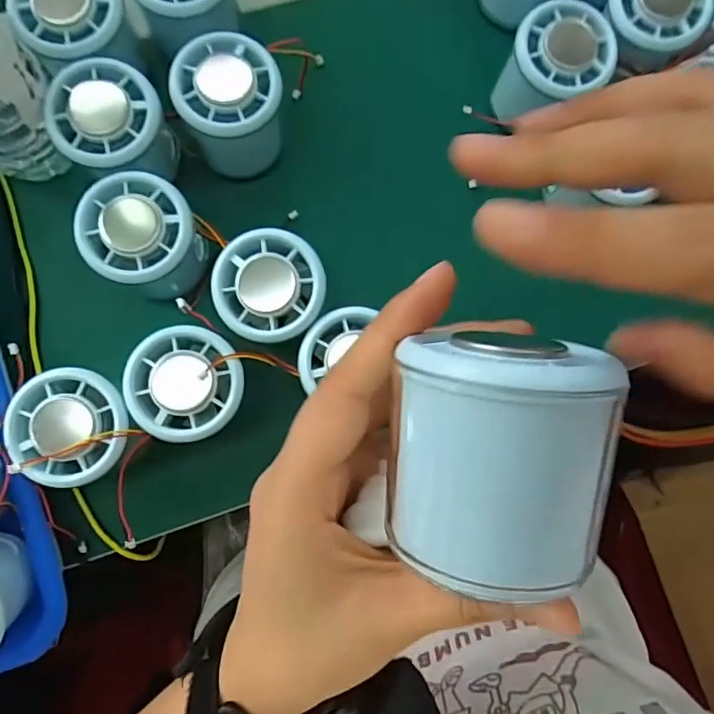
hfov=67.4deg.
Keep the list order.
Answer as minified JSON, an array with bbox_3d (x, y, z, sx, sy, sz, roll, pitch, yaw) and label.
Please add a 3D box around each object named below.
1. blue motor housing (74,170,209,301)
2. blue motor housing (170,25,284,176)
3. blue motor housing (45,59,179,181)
[{"bbox_3d":[-0.115,-0.063,0.299,0.053,0.063,0.056,0,83,-4],"label":"blue motor housing"},{"bbox_3d":[-0.071,-0.142,0.305,0.054,0.060,0.054,0,83,-4],"label":"blue motor housing"},{"bbox_3d":[-0.132,-0.123,0.298,0.054,0.052,0.057,0,83,-4],"label":"blue motor housing"}]

